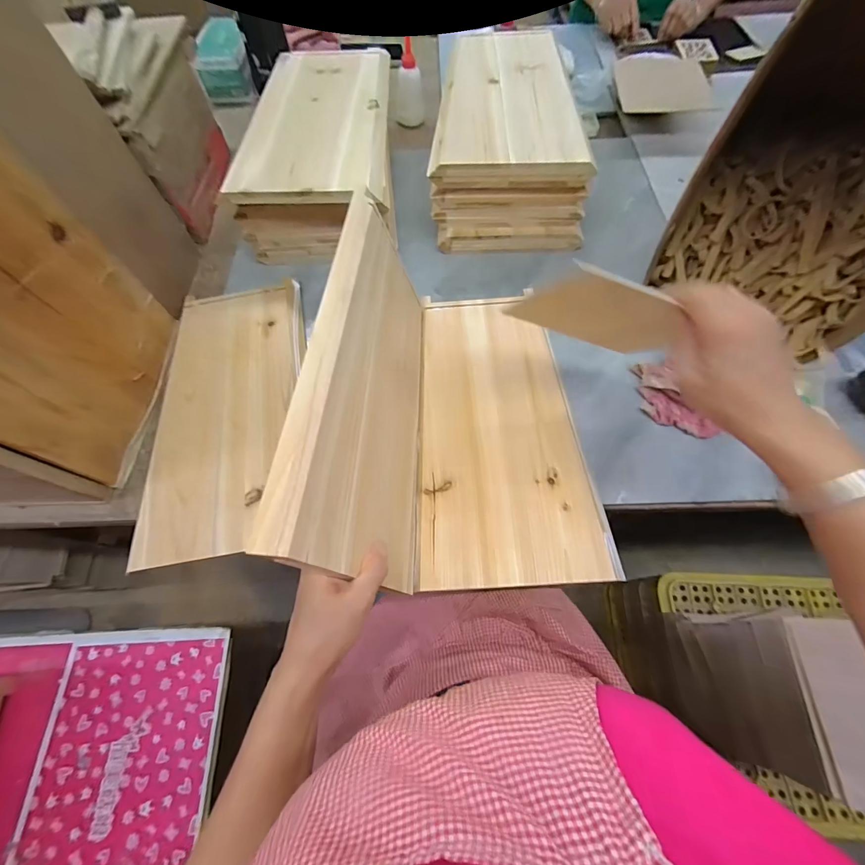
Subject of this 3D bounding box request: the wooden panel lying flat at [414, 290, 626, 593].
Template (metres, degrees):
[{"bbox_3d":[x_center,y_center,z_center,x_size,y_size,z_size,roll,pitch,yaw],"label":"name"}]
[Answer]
[{"bbox_3d":[0.091,-0.013,0.533,0.221,0.025,0.423,-3,66,1],"label":"wooden panel lying flat"}]

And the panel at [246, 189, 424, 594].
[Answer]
[{"bbox_3d":[-0.059,-0.061,0.437,0.017,0.225,0.434,-8,59,18],"label":"panel"}]

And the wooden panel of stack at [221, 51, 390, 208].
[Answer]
[{"bbox_3d":[-0.196,-0.537,0.650,0.237,0.023,0.427,-2,66,2],"label":"wooden panel of stack"}]

